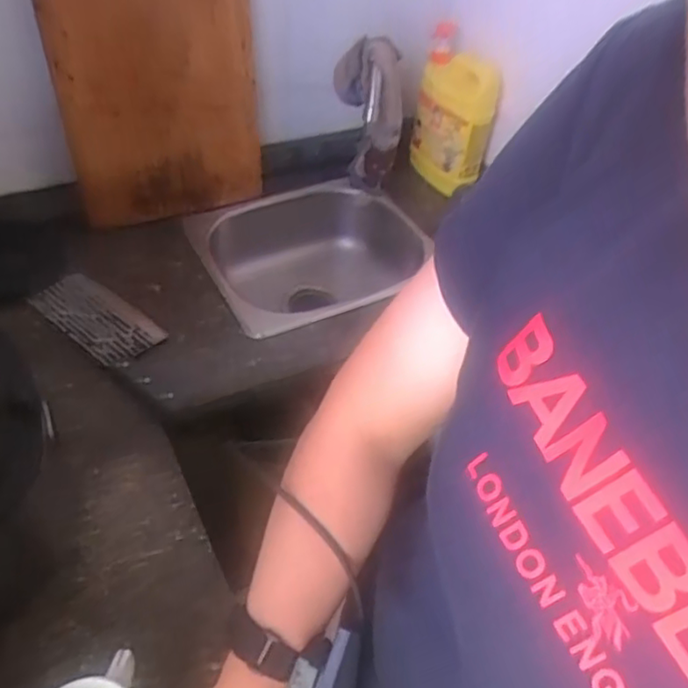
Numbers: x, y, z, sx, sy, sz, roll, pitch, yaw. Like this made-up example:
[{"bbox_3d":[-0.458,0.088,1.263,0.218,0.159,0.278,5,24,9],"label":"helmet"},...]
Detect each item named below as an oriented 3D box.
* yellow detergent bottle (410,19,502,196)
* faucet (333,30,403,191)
[{"bbox_3d":[0.177,-0.380,1.081,0.063,0.224,0.145,-17,52,-21],"label":"yellow detergent bottle"},{"bbox_3d":[0.034,-0.332,0.966,0.099,0.206,0.094,9,47,2],"label":"faucet"}]

